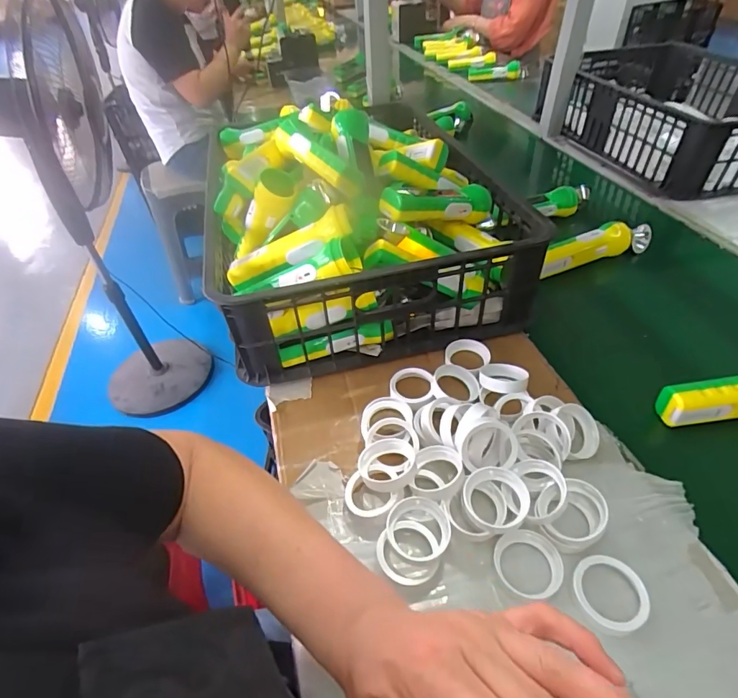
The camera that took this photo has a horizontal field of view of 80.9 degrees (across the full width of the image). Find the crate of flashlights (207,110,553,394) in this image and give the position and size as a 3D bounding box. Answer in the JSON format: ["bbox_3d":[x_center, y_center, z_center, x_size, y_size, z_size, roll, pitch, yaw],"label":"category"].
[{"bbox_3d":[-0.012,-0.171,0.605,0.377,0.187,0.358,-11,44,-7],"label":"crate of flashlights"}]

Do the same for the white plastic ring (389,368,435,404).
[{"bbox_3d":[0.049,0.044,0.499,0.051,0.012,0.052,-2,44,2],"label":"white plastic ring"}]

